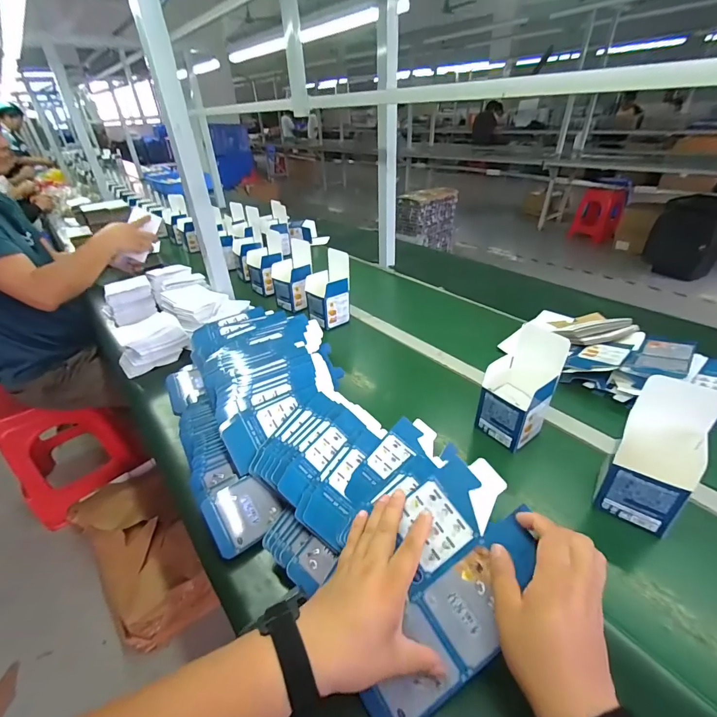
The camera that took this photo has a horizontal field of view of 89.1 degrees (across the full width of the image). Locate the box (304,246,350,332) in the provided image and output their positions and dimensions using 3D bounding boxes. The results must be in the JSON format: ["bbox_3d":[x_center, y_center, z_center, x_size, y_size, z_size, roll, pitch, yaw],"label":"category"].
[{"bbox_3d":[-0.080,-0.178,0.961,0.105,0.176,0.096,-27,41,-30],"label":"box"}]

